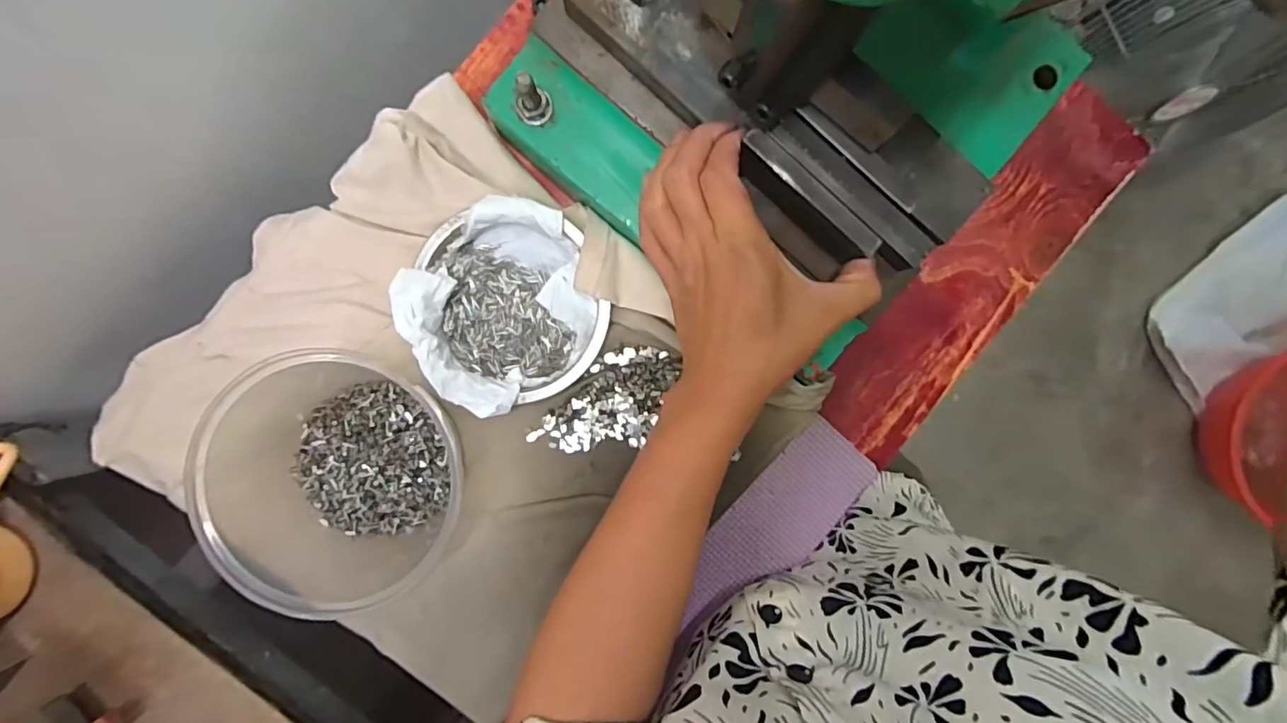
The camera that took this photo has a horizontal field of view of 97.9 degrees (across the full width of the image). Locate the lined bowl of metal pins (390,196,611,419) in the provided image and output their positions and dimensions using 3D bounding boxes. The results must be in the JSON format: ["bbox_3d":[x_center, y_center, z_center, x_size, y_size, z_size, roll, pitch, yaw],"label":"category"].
[{"bbox_3d":[-0.089,-0.034,0.358,0.117,0.037,0.120,0,91,-2],"label":"lined bowl of metal pins"}]

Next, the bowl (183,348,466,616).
[{"bbox_3d":[-0.172,0.064,0.334,0.134,0.074,0.140,0,91,-2],"label":"bowl"}]

